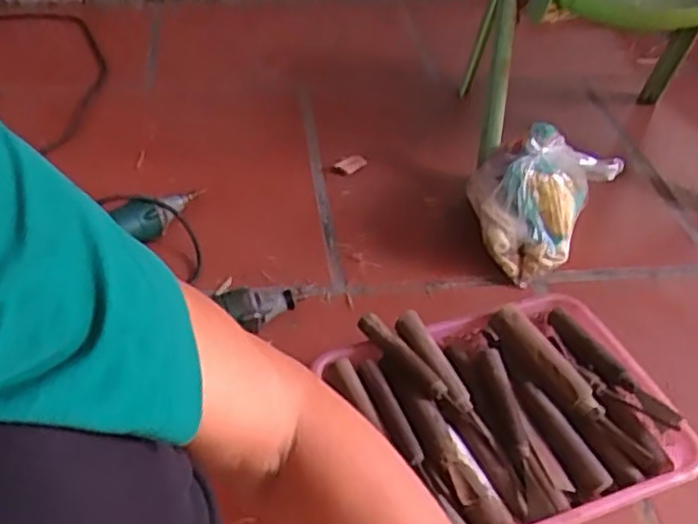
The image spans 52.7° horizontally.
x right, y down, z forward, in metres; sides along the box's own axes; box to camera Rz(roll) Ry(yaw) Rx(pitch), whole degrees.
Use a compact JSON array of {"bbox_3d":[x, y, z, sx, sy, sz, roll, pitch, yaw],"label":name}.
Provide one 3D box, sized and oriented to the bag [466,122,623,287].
[{"bbox_3d":[0.242,-0.075,0.921,0.174,0.139,0.159,14,45,11],"label":"bag"}]

